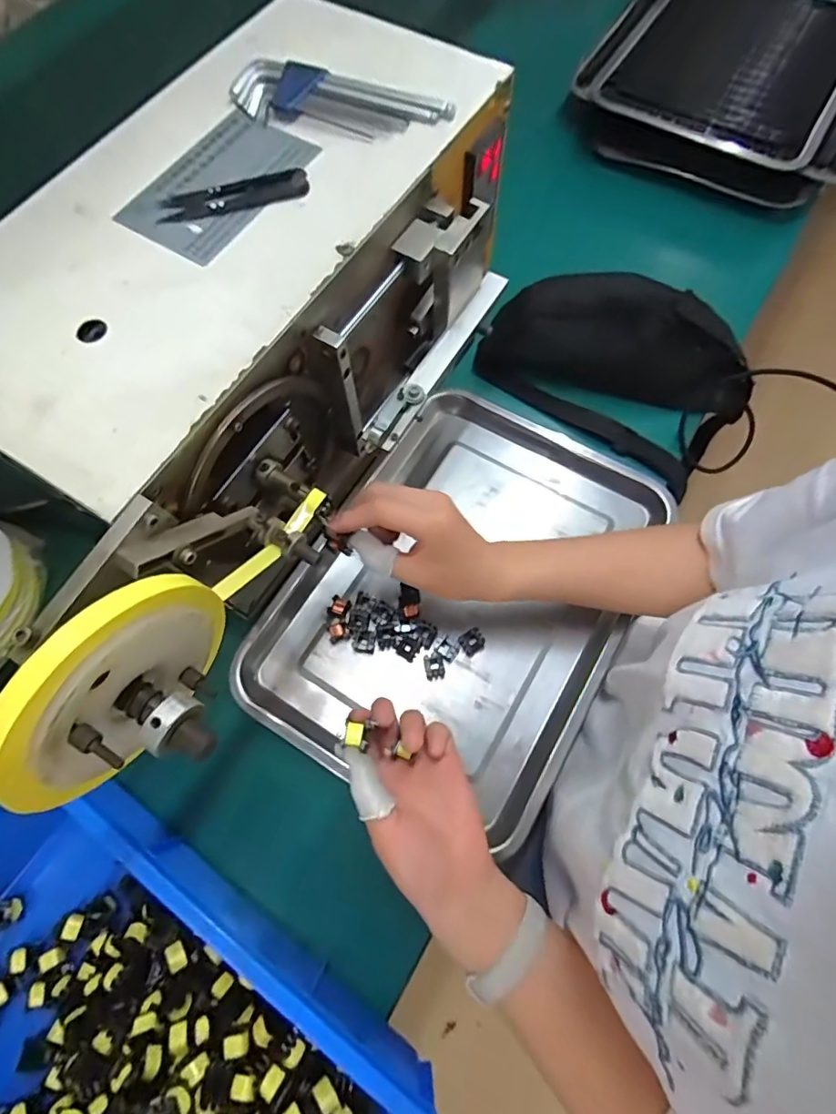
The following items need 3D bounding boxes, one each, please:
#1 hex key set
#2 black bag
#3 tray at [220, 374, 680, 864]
[{"bbox_3d":[-0.057,-0.326,0.366,0.155,0.012,0.050,16,71,6],"label":"hex key set"},{"bbox_3d":[0.218,-0.213,0.547,0.260,0.079,0.160,35,74,12],"label":"black bag"},{"bbox_3d":[0.042,0.032,0.505,0.297,0.045,0.386,28,73,10],"label":"tray"}]

